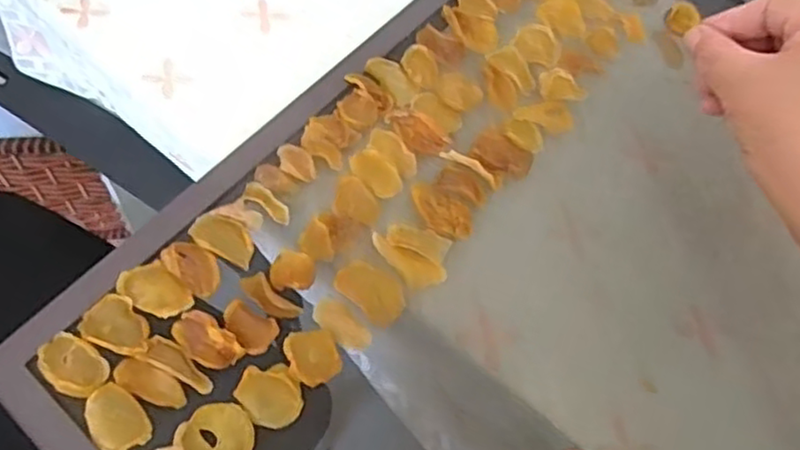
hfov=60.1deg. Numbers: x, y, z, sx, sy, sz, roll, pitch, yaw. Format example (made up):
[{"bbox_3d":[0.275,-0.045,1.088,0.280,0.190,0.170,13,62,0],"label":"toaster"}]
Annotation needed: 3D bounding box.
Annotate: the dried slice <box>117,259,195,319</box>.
[{"bbox_3d":[-0.124,0.034,0.353,0.037,0.011,0.023,34,63,15],"label":"dried slice"}]

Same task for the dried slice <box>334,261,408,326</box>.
[{"bbox_3d":[-0.015,0.035,0.367,0.024,0.004,0.039,-39,69,-23],"label":"dried slice"}]

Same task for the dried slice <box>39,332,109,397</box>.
[{"bbox_3d":[-0.160,0.068,0.337,0.036,0.004,0.024,33,62,15],"label":"dried slice"}]

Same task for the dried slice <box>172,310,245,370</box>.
[{"bbox_3d":[-0.097,0.058,0.346,0.036,0.012,0.019,32,62,14],"label":"dried slice"}]

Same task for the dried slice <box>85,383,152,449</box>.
[{"bbox_3d":[-0.134,0.091,0.326,0.024,0.008,0.033,-30,66,-20],"label":"dried slice"}]

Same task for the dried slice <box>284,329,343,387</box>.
[{"bbox_3d":[-0.044,0.067,0.351,0.025,0.004,0.029,-18,62,-14],"label":"dried slice"}]

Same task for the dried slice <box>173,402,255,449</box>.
[{"bbox_3d":[-0.086,0.103,0.330,0.035,0.004,0.034,2,59,-3],"label":"dried slice"}]

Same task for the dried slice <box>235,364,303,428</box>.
[{"bbox_3d":[-0.063,0.083,0.339,0.033,0.004,0.026,41,65,19],"label":"dried slice"}]

